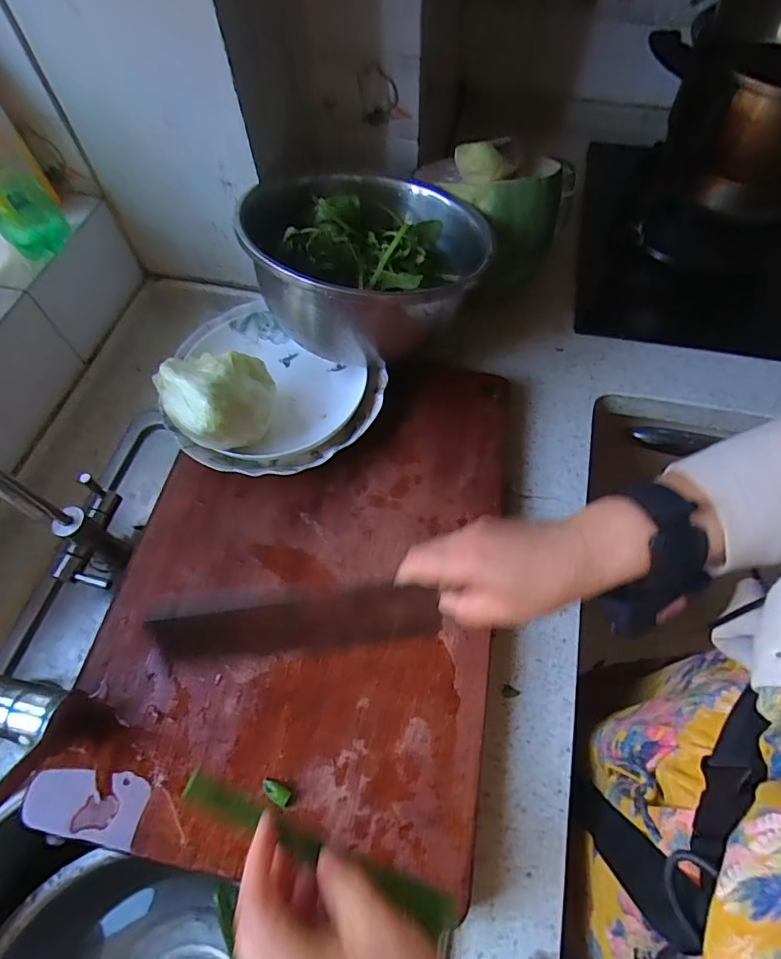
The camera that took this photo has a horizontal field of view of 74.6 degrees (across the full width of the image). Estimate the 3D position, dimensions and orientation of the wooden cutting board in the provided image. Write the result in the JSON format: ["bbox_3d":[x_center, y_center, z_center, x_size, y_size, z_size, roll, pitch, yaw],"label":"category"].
[{"bbox_3d":[-0.072,0.071,0.487,0.341,0.023,0.487,8,61,6],"label":"wooden cutting board"}]

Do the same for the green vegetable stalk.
[{"bbox_3d":[-0.037,0.206,0.285,0.166,0.011,0.015,26,64,0],"label":"green vegetable stalk"}]

